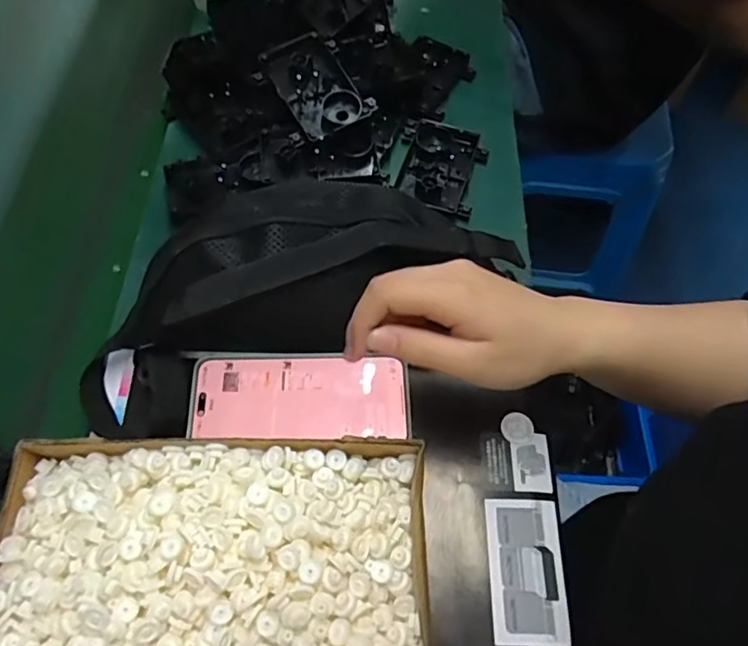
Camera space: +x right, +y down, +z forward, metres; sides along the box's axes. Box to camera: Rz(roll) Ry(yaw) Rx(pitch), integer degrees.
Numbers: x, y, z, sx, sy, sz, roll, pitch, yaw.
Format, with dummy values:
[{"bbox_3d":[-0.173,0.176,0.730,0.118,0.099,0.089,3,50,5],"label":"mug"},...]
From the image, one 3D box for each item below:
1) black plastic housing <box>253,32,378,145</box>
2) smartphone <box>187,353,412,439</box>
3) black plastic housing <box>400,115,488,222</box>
[{"bbox_3d":[-0.052,-0.217,0.519,0.068,0.026,0.098,-35,89,-6],"label":"black plastic housing"},{"bbox_3d":[-0.053,0.052,0.421,0.156,0.014,0.065,1,62,-2],"label":"smartphone"},{"bbox_3d":[0.061,-0.148,0.539,0.081,0.017,0.101,16,63,8],"label":"black plastic housing"}]

